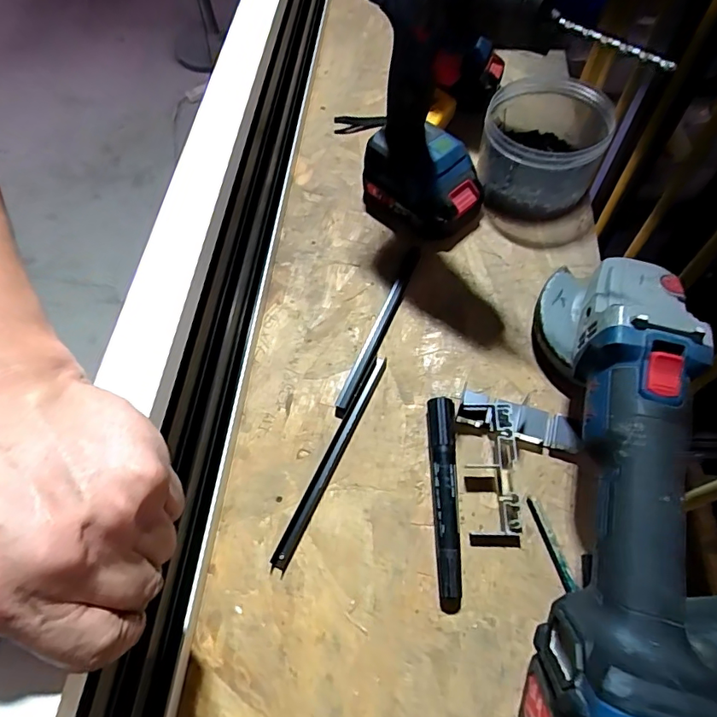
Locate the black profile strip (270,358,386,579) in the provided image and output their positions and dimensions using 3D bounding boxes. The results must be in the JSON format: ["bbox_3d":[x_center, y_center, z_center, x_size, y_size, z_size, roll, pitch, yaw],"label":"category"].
[{"bbox_3d":[-0.020,0.074,0.373,0.013,0.009,0.180,21,65,14],"label":"black profile strip"}]

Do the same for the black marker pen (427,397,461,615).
[{"bbox_3d":[0.062,0.099,0.347,0.020,0.022,0.146,0,62,3],"label":"black marker pen"}]

